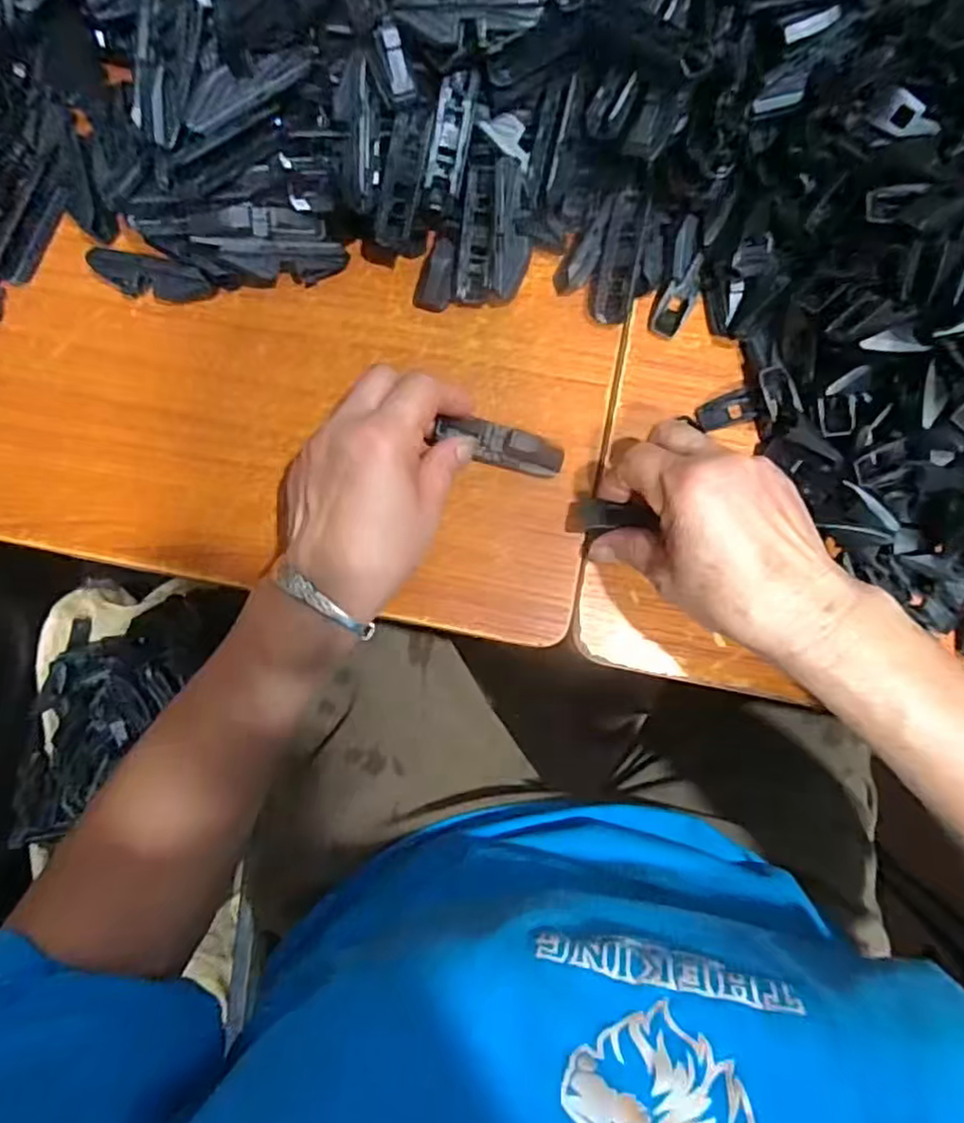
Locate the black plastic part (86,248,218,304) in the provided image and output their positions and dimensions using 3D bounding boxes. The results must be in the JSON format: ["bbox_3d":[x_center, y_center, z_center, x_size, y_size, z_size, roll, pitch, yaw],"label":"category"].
[{"bbox_3d":[-0.195,-0.168,0.386,0.071,0.018,0.021,9,83,0],"label":"black plastic part"}]

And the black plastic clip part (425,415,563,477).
[{"bbox_3d":[0.012,-0.065,0.368,0.070,0.014,0.021,18,86,-10],"label":"black plastic clip part"}]

